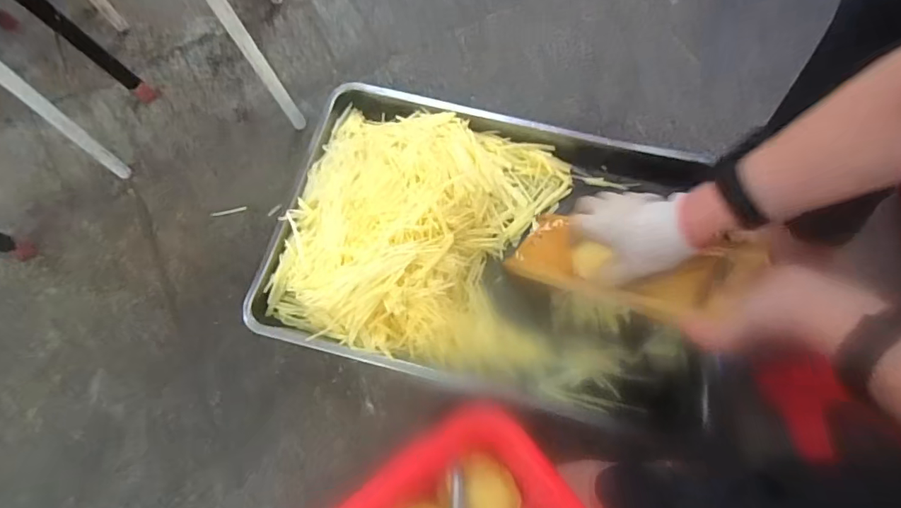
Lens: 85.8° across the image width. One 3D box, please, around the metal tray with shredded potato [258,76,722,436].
[{"bbox_3d":[0.051,-0.019,0.633,0.545,0.069,0.366,11,69,6],"label":"metal tray with shredded potato"}]

